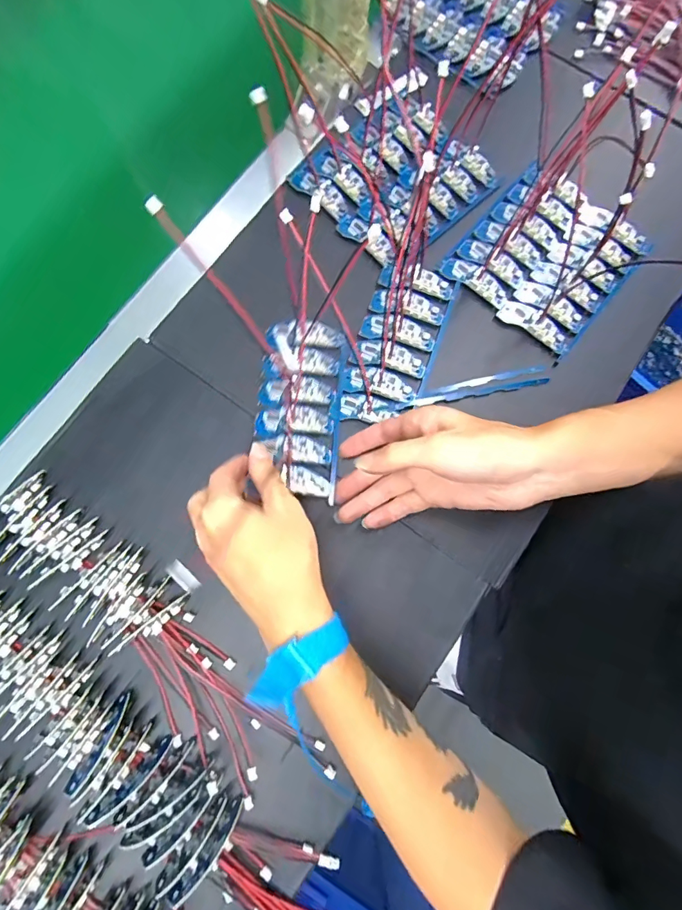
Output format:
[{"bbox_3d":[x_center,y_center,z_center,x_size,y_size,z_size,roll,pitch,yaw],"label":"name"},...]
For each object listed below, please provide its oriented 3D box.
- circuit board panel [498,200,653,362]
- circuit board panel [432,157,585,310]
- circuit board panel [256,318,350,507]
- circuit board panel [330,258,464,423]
[{"bbox_3d":[0.215,-0.163,0.400,0.068,0.008,0.144,39,81,6],"label":"circuit board panel"},{"bbox_3d":[0.161,-0.206,0.410,0.069,0.011,0.145,39,82,7],"label":"circuit board panel"},{"bbox_3d":[-0.032,-0.042,0.370,0.071,0.011,0.149,-1,77,-1],"label":"circuit board panel"},{"bbox_3d":[0.050,-0.098,0.383,0.070,0.009,0.149,19,80,2],"label":"circuit board panel"}]

